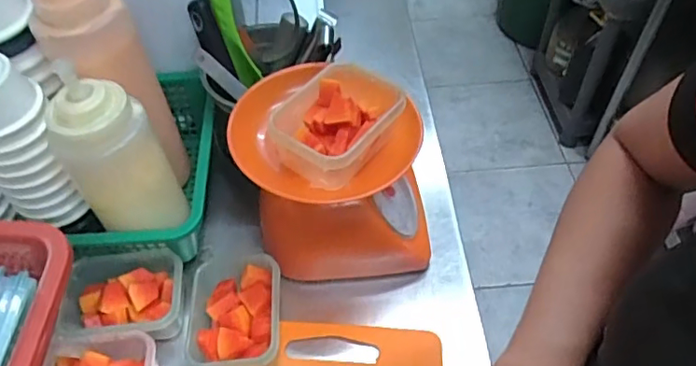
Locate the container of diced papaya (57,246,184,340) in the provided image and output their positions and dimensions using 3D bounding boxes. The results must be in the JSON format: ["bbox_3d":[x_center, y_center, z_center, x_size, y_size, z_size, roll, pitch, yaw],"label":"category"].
[{"bbox_3d":[-0.212,0.113,0.526,0.119,0.052,0.078,-5,51,-3],"label":"container of diced papaya"}]

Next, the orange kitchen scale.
[{"bbox_3d":[-0.011,-0.007,0.545,0.168,0.185,0.151,-10,52,-6],"label":"orange kitchen scale"}]

